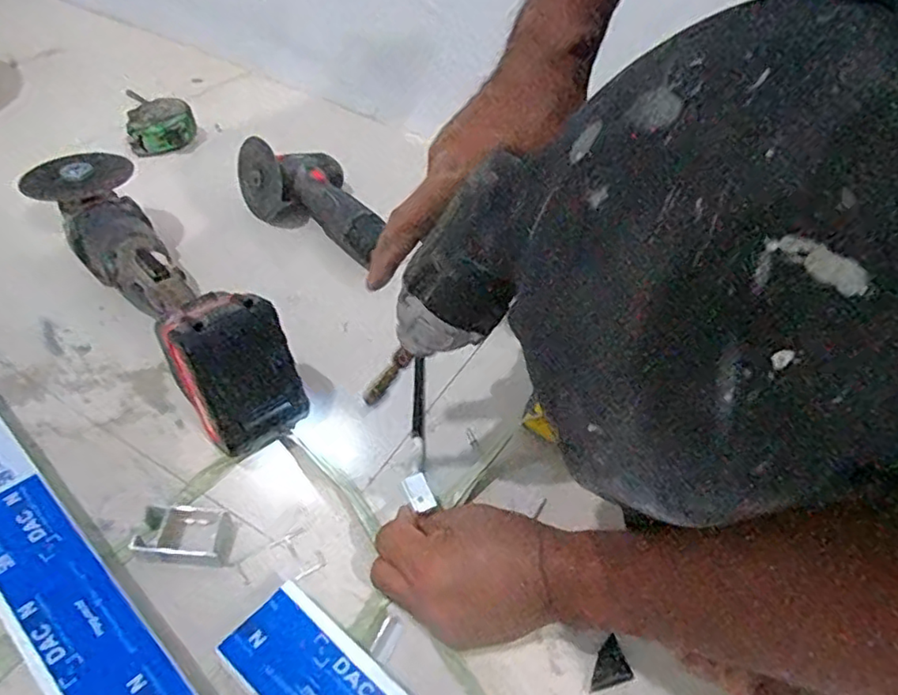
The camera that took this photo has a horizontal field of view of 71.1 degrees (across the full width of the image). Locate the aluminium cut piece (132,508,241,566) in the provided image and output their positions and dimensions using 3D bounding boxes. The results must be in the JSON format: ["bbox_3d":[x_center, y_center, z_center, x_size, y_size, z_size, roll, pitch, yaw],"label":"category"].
[{"bbox_3d":[-0.188,0.134,0.453,0.063,0.021,0.039,4,45,-4],"label":"aluminium cut piece"}]

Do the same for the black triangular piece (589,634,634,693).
[{"bbox_3d":[0.107,0.218,0.431,0.033,0.005,0.026,-9,48,-17],"label":"black triangular piece"}]

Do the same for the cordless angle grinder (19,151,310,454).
[{"bbox_3d":[-0.260,-0.067,0.559,0.086,0.084,0.361,-32,57,-33],"label":"cordless angle grinder"}]

